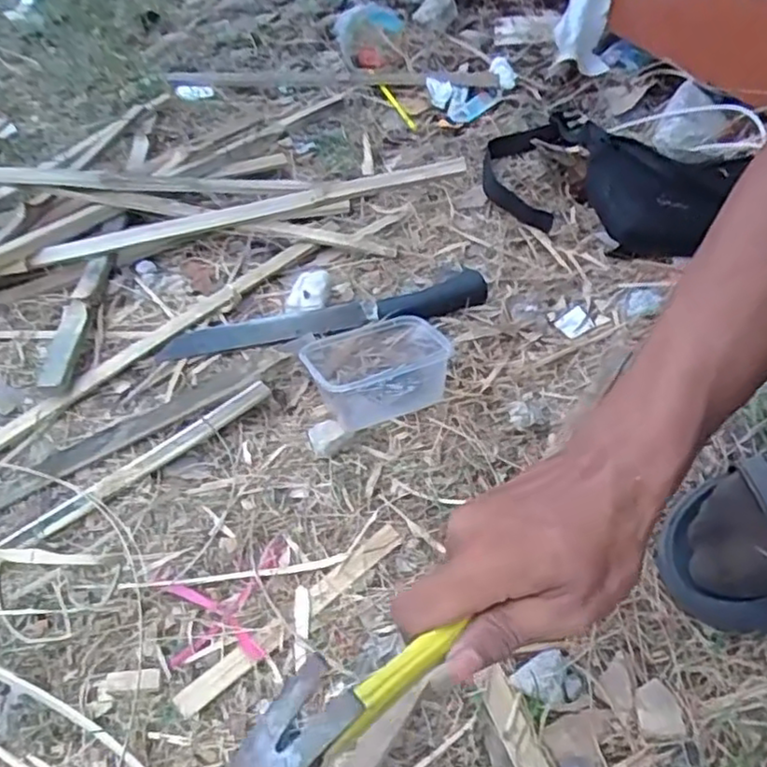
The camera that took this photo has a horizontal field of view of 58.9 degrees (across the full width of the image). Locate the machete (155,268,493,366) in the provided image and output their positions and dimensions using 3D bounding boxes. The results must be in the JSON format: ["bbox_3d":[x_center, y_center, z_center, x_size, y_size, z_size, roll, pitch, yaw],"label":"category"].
[{"bbox_3d":[-0.052,-0.060,0.619,0.297,0.020,0.048,-13,48,-5],"label":"machete"}]

